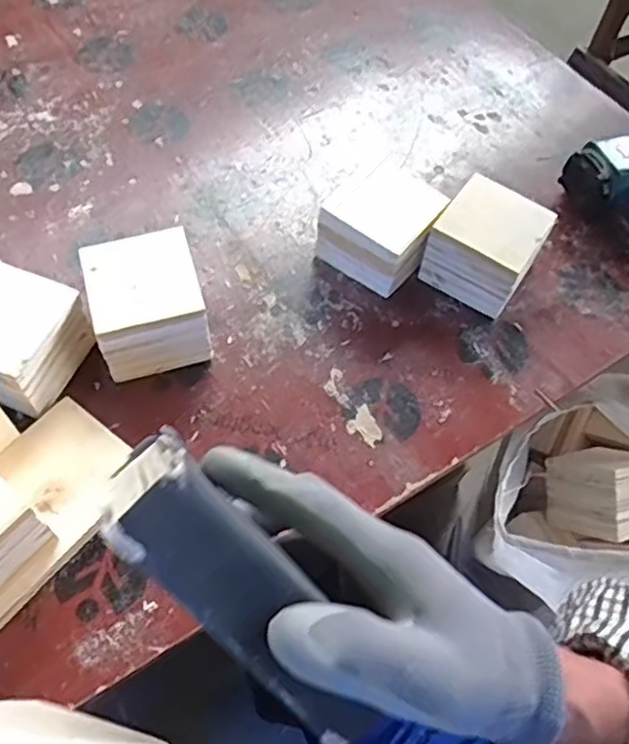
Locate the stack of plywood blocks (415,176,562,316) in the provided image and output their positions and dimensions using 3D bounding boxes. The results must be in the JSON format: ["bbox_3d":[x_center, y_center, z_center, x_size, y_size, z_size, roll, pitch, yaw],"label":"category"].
[{"bbox_3d":[0.170,-0.124,0.675,0.093,0.084,0.089,31,64,13],"label":"stack of plywood blocks"}]

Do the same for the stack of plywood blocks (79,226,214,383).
[{"bbox_3d":[-0.146,-0.058,0.607,0.093,0.082,0.099,-13,63,-11],"label":"stack of plywood blocks"}]

